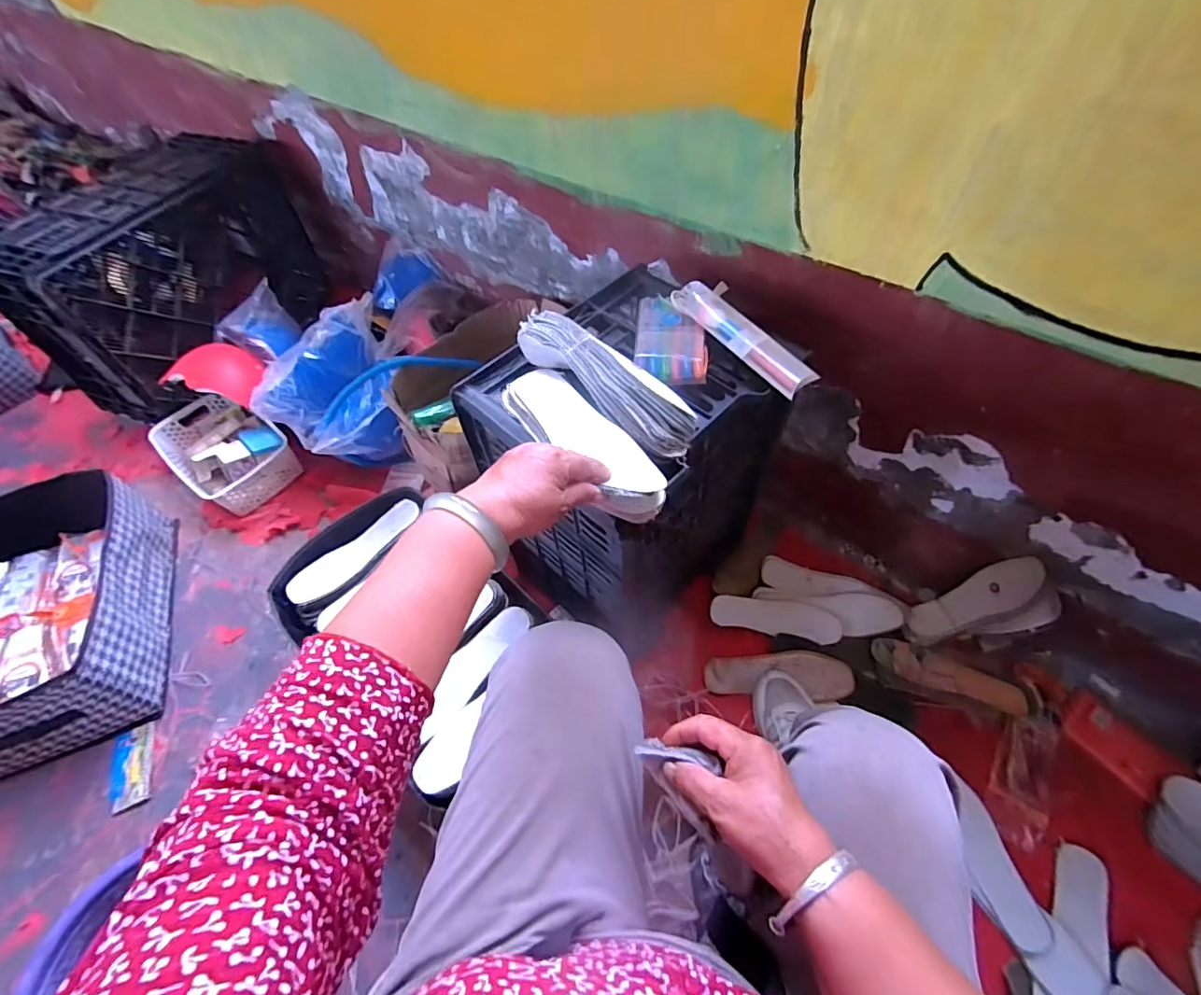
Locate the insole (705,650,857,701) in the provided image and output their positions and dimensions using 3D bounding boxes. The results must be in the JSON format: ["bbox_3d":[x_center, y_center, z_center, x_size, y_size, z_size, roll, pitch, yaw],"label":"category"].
[{"bbox_3d":[0.290,0.288,0.846,0.228,0.016,0.072,3,56,4],"label":"insole"}]

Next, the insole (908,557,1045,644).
[{"bbox_3d":[0.593,0.165,0.826,0.051,0.213,0.071,12,45,-40],"label":"insole"}]

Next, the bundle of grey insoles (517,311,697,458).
[{"bbox_3d":[-0.001,-0.125,0.548,0.052,0.054,0.229,-38,62,-21],"label":"bundle of grey insoles"}]

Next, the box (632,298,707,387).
[{"bbox_3d":[0.086,-0.194,0.626,0.082,0.020,0.135,4,56,5],"label":"box"}]

